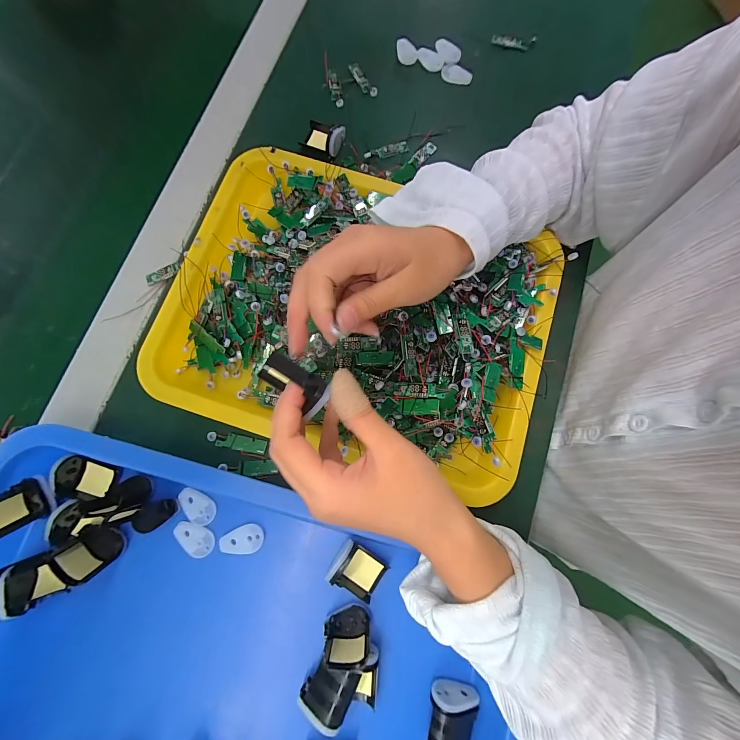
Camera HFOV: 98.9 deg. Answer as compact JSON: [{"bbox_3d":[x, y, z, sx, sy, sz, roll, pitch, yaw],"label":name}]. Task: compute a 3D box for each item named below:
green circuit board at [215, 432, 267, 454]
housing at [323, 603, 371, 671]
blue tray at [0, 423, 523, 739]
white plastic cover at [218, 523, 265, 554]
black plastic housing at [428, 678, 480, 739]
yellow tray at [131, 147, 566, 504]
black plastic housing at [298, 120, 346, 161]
[{"bbox_3d":[-0.114,0.065,0.282,0.043,0.004,0.013,9,78,1],"label":"green circuit board"},{"bbox_3d":[-0.018,0.198,0.237,0.035,0.037,0.025,1,78,-1],"label":"housing"},{"bbox_3d":[-0.126,0.251,0.232,0.453,0.054,0.327,19,78,3],"label":"blue tray"},{"bbox_3d":[-0.106,0.140,0.263,0.036,0.004,0.021,0,78,-1],"label":"white plastic cover"},{"bbox_3d":[0.061,0.259,0.234,0.034,0.025,0.042,7,78,1],"label":"black plastic housing"},{"bbox_3d":[-0.016,-0.058,0.285,0.342,0.045,0.258,17,78,3],"label":"yellow tray"},{"bbox_3d":[-0.051,-0.251,0.342,0.043,0.020,0.036,19,78,3],"label":"black plastic housing"}]

